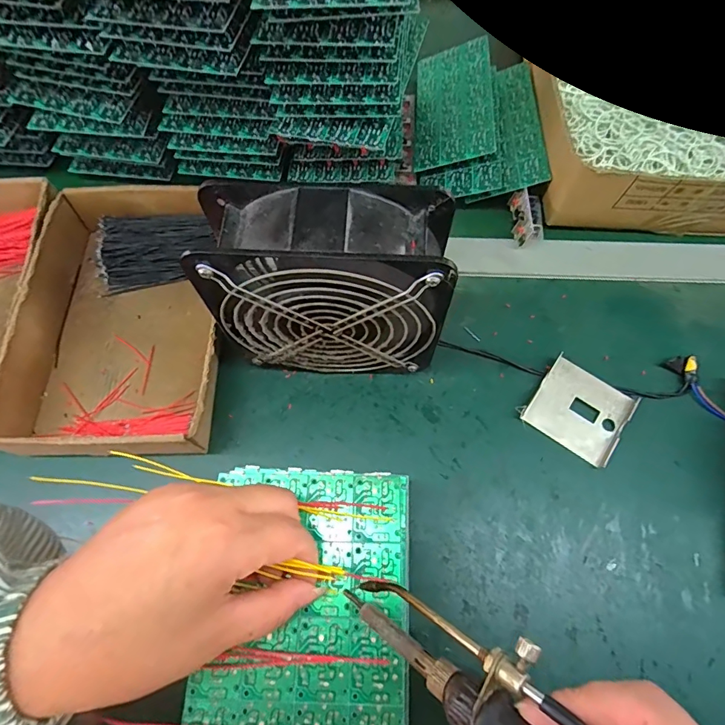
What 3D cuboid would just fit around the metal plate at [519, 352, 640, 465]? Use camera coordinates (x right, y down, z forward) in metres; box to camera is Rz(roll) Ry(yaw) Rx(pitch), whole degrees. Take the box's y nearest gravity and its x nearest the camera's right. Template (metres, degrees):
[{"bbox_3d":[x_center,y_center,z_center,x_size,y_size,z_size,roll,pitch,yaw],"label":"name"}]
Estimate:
[{"bbox_3d":[0.170,0.036,0.343,0.068,0.009,0.066,32,69,14],"label":"metal plate"}]

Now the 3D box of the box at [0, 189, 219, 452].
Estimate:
[{"bbox_3d":[-0.190,-0.041,0.360,0.150,0.045,0.232,-3,65,-2],"label":"box"}]

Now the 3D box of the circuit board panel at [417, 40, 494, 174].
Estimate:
[{"bbox_3d":[0.094,-0.269,0.454,0.076,0.005,0.169,-5,63,21],"label":"circuit board panel"}]

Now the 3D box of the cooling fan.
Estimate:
[{"bbox_3d":[-0.021,-0.043,0.303,0.145,0.152,0.055,4,65,2],"label":"cooling fan"}]

